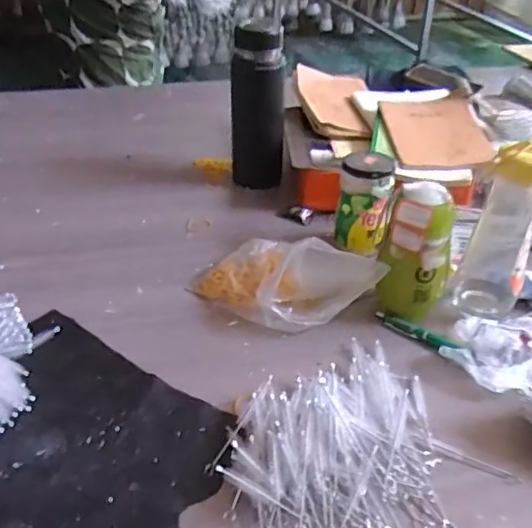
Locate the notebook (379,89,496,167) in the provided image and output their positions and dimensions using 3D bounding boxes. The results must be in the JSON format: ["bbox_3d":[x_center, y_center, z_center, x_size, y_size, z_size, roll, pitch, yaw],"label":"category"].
[{"bbox_3d":[0.253,-0.203,0.853,0.135,0.025,0.221,2,36,1],"label":"notebook"}]

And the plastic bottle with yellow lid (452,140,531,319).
[{"bbox_3d":[0.257,-0.037,0.619,0.068,0.211,0.077,16,39,19],"label":"plastic bottle with yellow lid"}]

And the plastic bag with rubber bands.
[{"bbox_3d":[0.021,0.015,0.656,0.211,0.059,0.118,15,38,18],"label":"plastic bag with rubber bands"}]

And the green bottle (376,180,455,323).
[{"bbox_3d":[0.162,-0.014,0.610,0.073,0.144,0.058,12,38,15],"label":"green bottle"}]

